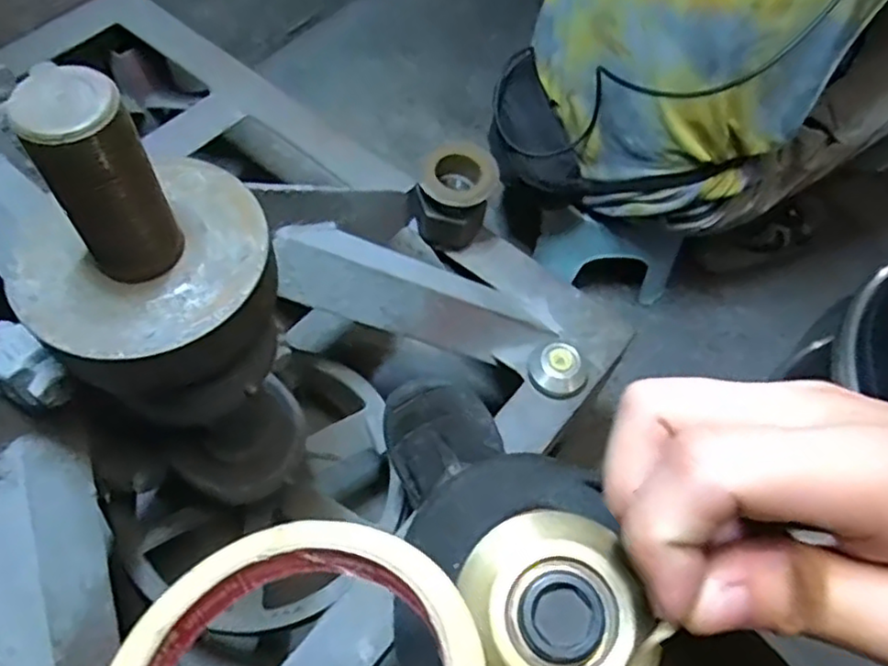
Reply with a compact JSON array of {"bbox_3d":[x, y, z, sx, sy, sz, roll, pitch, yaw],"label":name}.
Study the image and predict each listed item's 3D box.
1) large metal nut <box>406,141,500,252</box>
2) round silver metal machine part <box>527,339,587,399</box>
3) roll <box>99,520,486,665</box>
[{"bbox_3d":[0.008,-0.157,0.787,0.089,0.090,0.089,2,60,-3],"label":"large metal nut"},{"bbox_3d":[0.123,0.037,0.727,0.058,0.035,0.058,2,60,-3],"label":"round silver metal machine part"},{"bbox_3d":[-0.038,0.086,0.172,0.100,0.012,0.083,4,43,10],"label":"roll"}]

